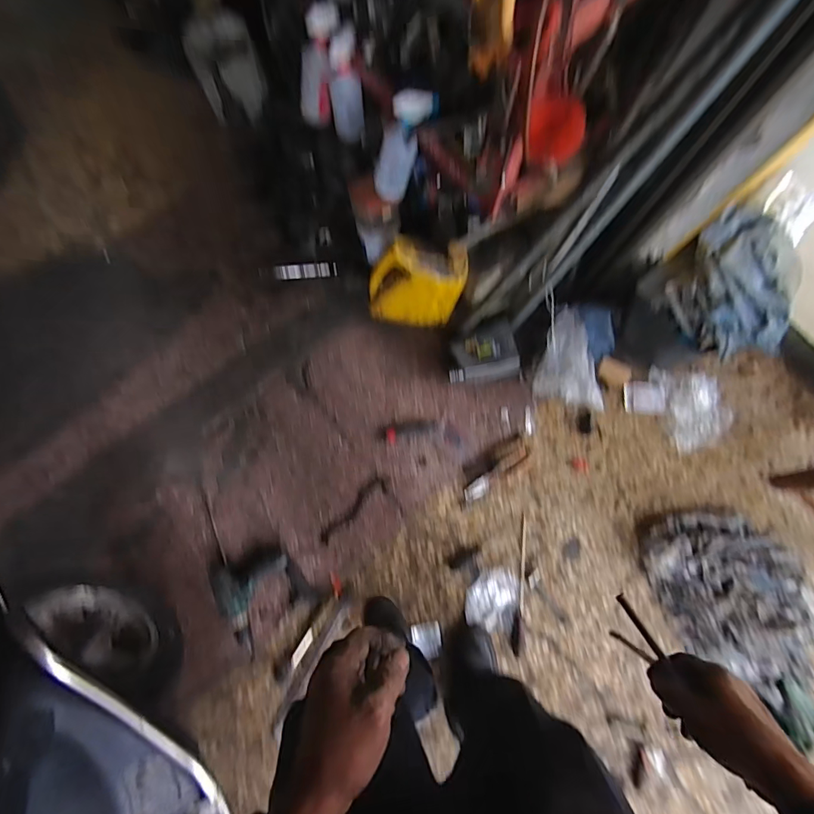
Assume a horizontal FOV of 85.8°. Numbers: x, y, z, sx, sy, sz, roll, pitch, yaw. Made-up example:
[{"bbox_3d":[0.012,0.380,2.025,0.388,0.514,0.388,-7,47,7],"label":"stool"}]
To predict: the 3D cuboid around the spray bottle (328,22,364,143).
[{"bbox_3d":[-0.137,-0.722,1.000,0.070,0.216,0.052,0,59,-1],"label":"spray bottle"}]

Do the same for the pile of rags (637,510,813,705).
[{"bbox_3d":[0.836,0.470,1.109,0.523,0.068,0.359,34,81,5],"label":"pile of rags"}]

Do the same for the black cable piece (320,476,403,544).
[{"bbox_3d":[-0.133,0.267,1.158,0.219,0.006,0.112,-20,81,-4],"label":"black cable piece"}]

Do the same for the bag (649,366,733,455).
[{"bbox_3d":[0.786,-0.004,1.194,0.180,0.058,0.233,-13,81,-3],"label":"bag"}]

